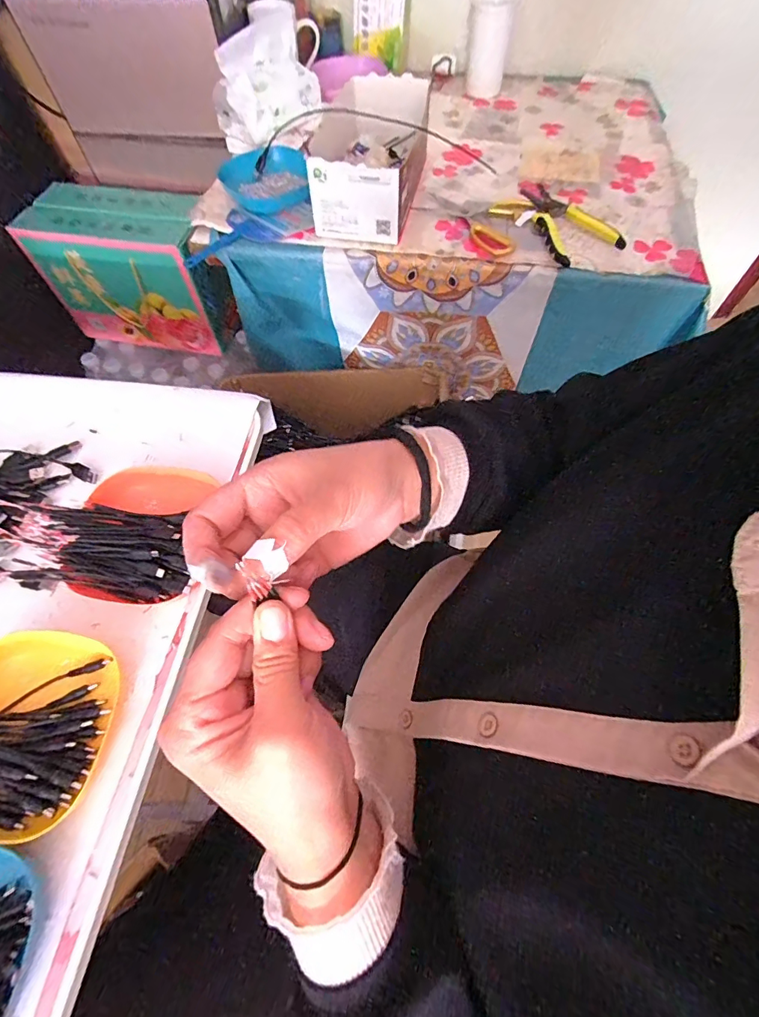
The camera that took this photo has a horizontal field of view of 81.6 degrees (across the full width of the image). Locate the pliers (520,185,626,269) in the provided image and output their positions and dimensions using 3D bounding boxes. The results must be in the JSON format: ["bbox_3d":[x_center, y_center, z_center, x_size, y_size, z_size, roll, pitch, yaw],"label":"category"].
[{"bbox_3d":[0.252,-0.408,0.617,0.111,0.023,0.165,-30,67,-14],"label":"pliers"}]

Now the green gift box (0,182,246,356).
[{"bbox_3d":[-0.475,-0.480,0.896,0.346,0.231,0.165,8,63,4],"label":"green gift box"}]

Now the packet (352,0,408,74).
[{"bbox_3d":[0.002,-0.895,0.786,0.097,0.163,0.035,16,72,-1],"label":"packet"}]

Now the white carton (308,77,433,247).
[{"bbox_3d":[-0.012,-0.504,0.628,0.146,0.100,0.247,6,63,3],"label":"white carton"}]

